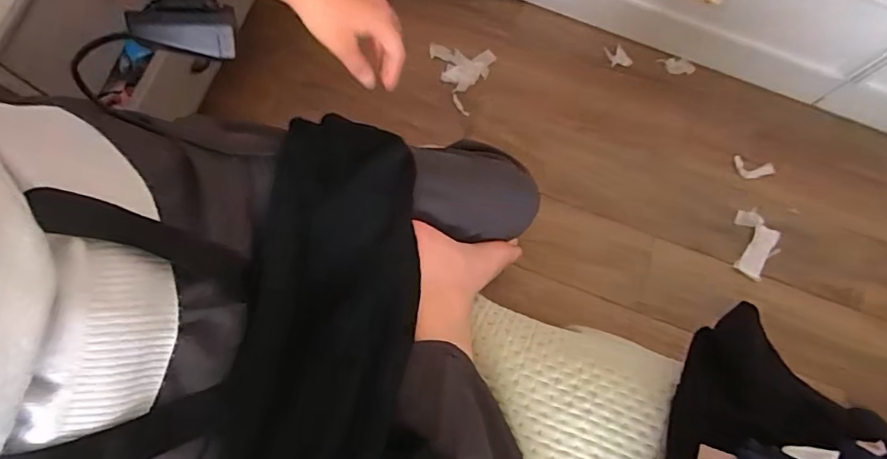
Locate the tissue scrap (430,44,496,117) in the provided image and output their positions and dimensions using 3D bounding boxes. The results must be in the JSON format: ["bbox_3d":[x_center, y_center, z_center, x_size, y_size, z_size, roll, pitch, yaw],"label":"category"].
[{"bbox_3d":[0.034,-0.303,1.031,0.126,0.014,0.135,4,77,-1],"label":"tissue scrap"}]

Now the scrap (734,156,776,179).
[{"bbox_3d":[0.613,-0.118,1.016,0.079,0.005,0.040,15,78,2],"label":"scrap"}]

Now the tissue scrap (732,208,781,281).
[{"bbox_3d":[0.597,0.031,0.976,0.085,0.018,0.135,12,77,1],"label":"tissue scrap"}]

